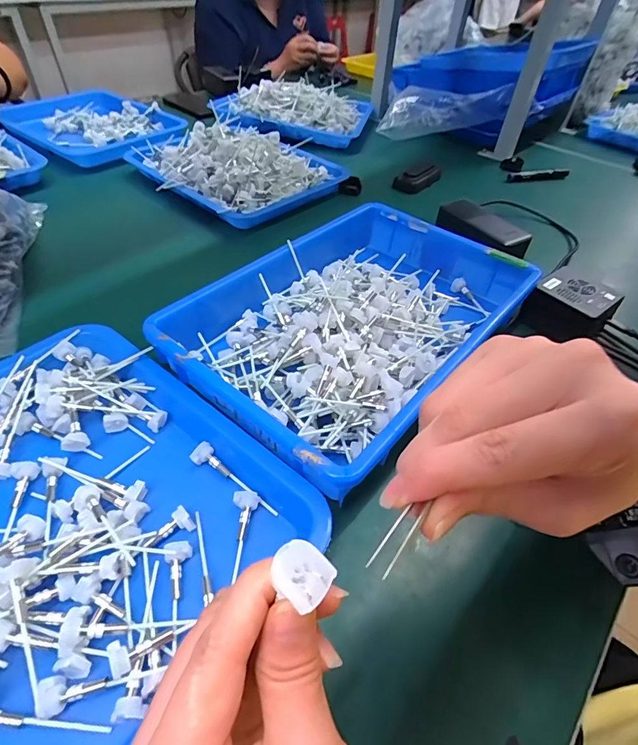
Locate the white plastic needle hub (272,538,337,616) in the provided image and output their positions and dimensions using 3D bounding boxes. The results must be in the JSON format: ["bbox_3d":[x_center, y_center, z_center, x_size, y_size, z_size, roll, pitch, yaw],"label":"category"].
[{"bbox_3d":[-0.005,0.061,0.128,0.017,0.007,0.016,26,53,23],"label":"white plastic needle hub"}]

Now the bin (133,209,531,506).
[{"bbox_3d":[0.033,-0.063,0.450,0.266,0.067,0.359,33,53,25],"label":"bin"}]

